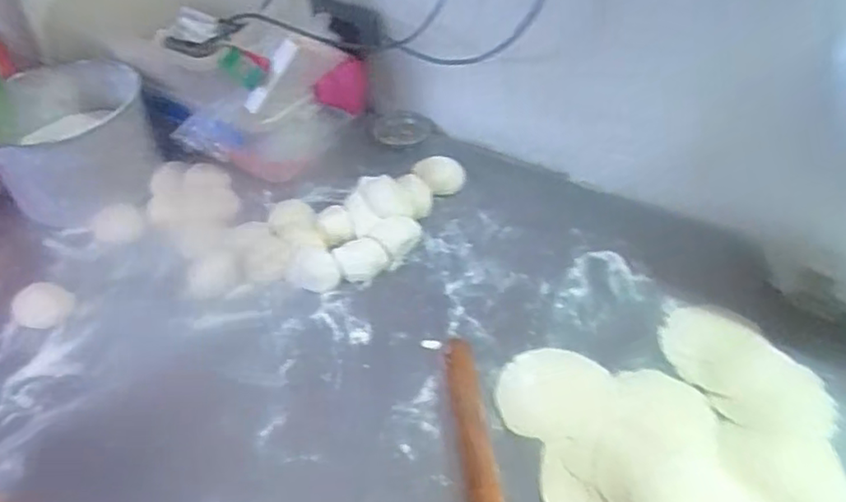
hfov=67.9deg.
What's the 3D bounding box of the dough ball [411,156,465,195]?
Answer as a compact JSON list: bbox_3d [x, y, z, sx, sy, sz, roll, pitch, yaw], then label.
[{"bbox_3d":[0.024,-0.105,0.874,0.068,0.033,0.055,-10,44,-7],"label":"dough ball"}]

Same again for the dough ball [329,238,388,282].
[{"bbox_3d":[-0.075,0.010,0.771,0.059,0.029,0.045,-21,47,-18],"label":"dough ball"}]

